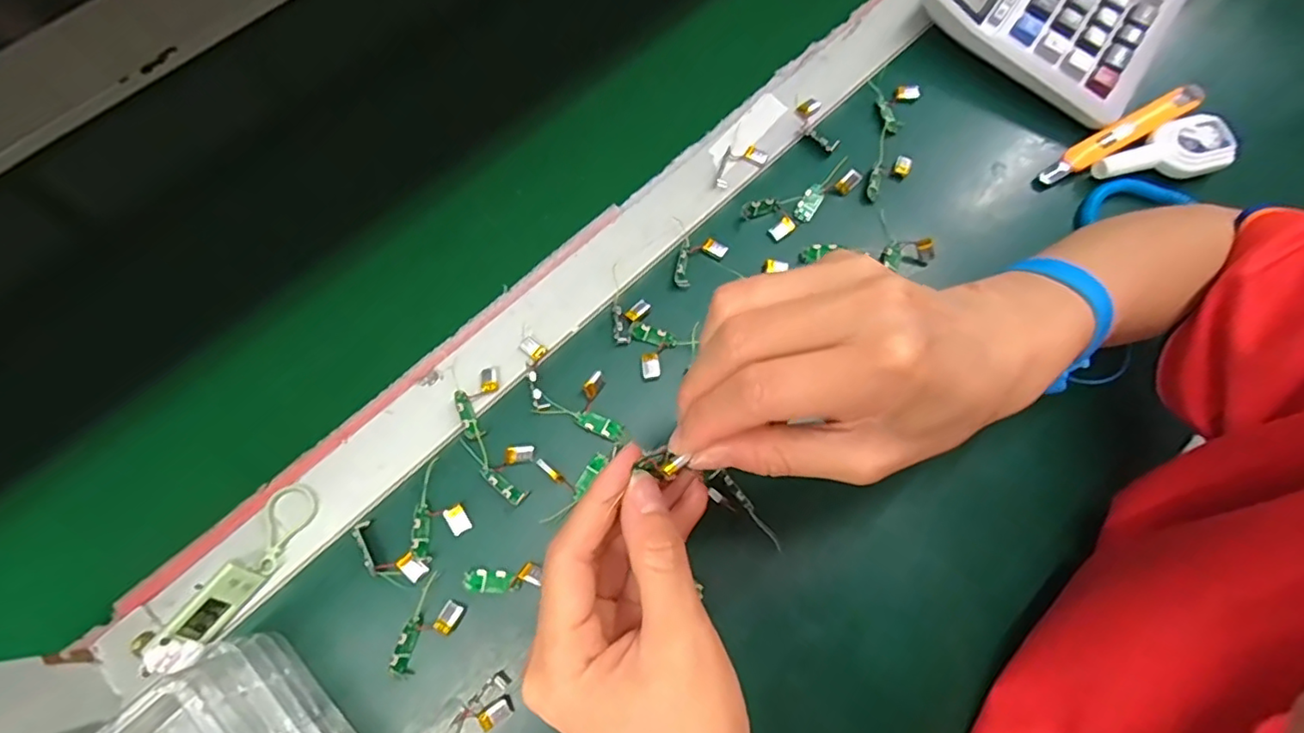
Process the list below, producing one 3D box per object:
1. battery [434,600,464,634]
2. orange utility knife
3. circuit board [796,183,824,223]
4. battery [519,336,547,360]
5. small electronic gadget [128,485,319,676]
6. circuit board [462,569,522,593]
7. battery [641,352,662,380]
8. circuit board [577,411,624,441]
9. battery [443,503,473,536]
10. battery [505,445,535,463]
[{"bbox_3d":[-0.105,0.129,0.311,0.010,0.004,0.015,27,73,6],"label":"battery"},{"bbox_3d":[0.322,-0.159,0.414,0.131,0.017,0.019,-28,76,-11],"label":"orange utility knife"},{"bbox_3d":[0.105,-0.109,0.397,0.012,0.006,0.030,30,74,7],"label":"circuit board"},{"bbox_3d":[-0.071,-0.011,0.358,0.016,0.004,0.011,37,74,9],"label":"battery"},{"bbox_3d":[-0.216,0.106,0.307,0.031,0.021,0.103,37,74,9],"label":"small electronic gadget"},{"bbox_3d":[-0.084,0.113,0.318,0.030,0.004,0.011,4,72,-1],"label":"circuit board"},{"bbox_3d":[0.000,-0.001,0.355,0.010,0.004,0.015,-8,73,-5],"label":"battery"},{"bbox_3d":[-0.030,0.033,0.345,0.025,0.006,0.011,22,73,5],"label":"circuit board"},{"bbox_3d":[-0.104,0.082,0.323,0.011,0.004,0.014,-29,76,-11],"label":"battery"},{"bbox_3d":[-0.073,0.049,0.334,0.016,0.005,0.009,-7,73,-5],"label":"battery"}]

